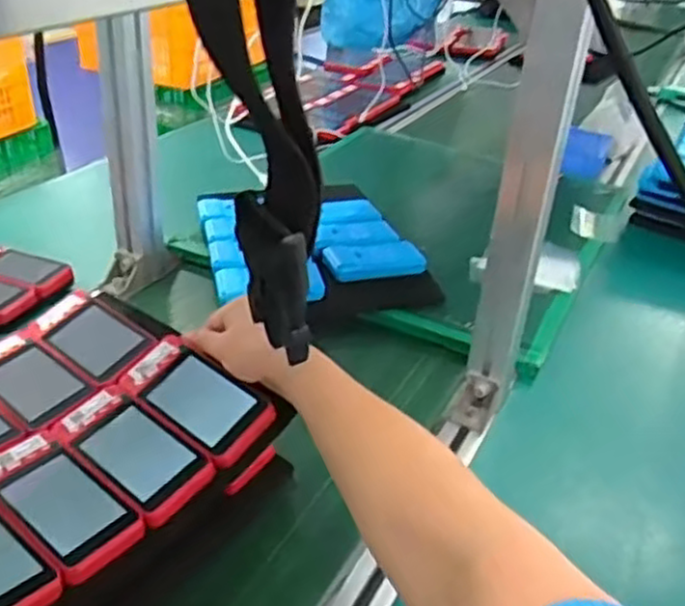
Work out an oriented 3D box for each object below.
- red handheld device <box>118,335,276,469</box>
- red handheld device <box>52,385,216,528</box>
[{"bbox_3d":[-0.115,0.071,0.577,0.120,0.014,0.060,31,63,26],"label":"red handheld device"},{"bbox_3d":[-0.156,0.108,0.549,0.119,0.024,0.060,27,38,30],"label":"red handheld device"}]

